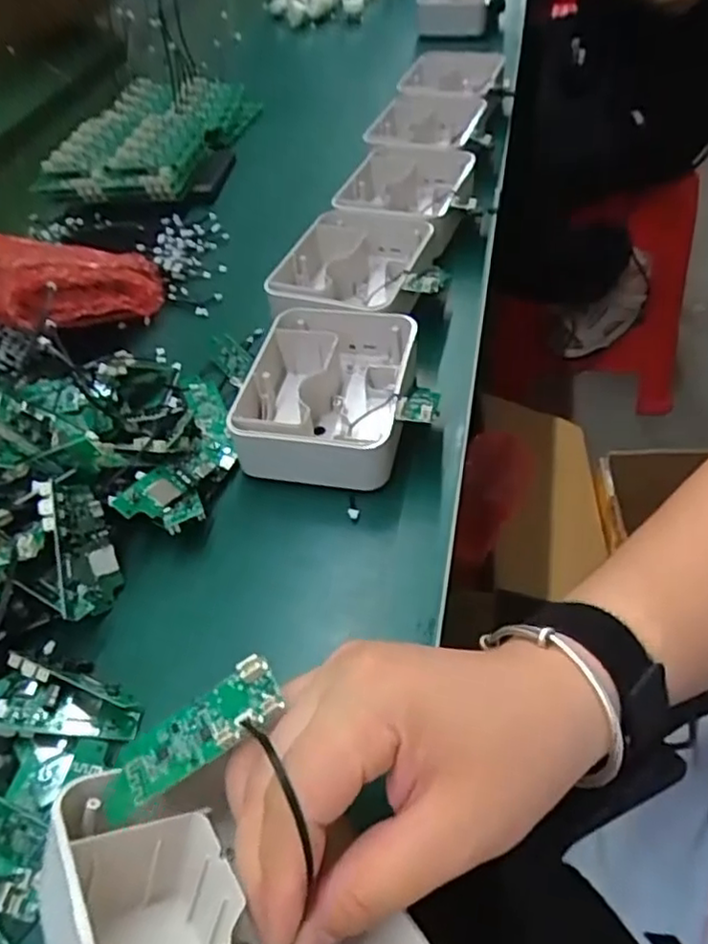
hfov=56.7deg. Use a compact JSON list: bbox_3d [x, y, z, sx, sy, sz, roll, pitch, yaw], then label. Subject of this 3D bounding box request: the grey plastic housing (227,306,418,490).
[{"bbox_3d":[-0.017,-0.051,0.431,0.105,0.045,0.133,3,50,12],"label":"grey plastic housing"}]

